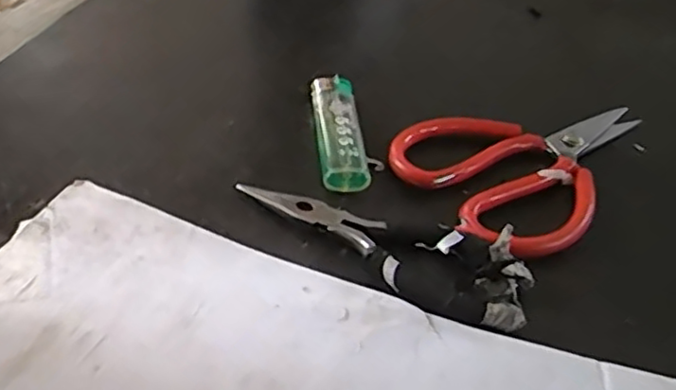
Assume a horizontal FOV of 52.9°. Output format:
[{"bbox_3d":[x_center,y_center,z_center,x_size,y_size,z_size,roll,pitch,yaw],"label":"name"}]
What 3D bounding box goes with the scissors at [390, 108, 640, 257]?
[{"bbox_3d":[0.100,-0.022,0.350,0.152,0.015,0.092,-26,45,-36],"label":"scissors"}]

